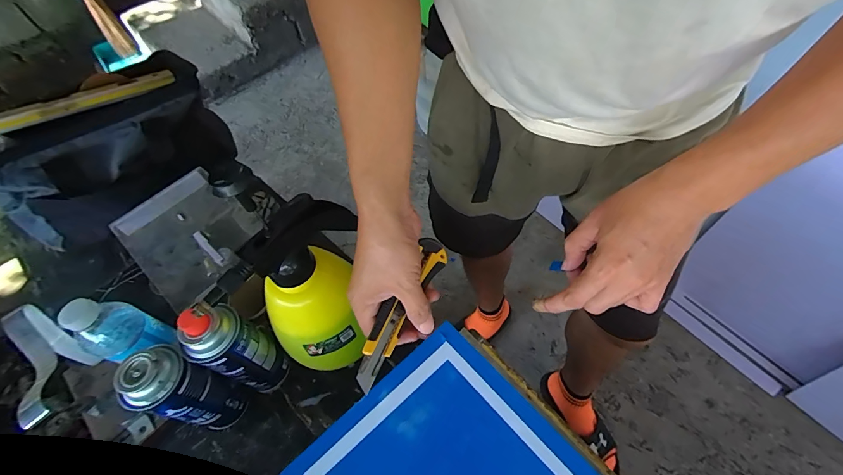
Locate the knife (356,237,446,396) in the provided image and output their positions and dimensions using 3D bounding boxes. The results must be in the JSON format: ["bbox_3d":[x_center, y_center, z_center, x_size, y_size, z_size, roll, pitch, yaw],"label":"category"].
[{"bbox_3d":[-0.021,0.070,0.378,0.027,0.020,0.161,23,64,18],"label":"knife"}]

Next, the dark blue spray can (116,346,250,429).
[{"bbox_3d":[-0.277,0.185,0.454,0.057,0.173,0.066,21,60,17],"label":"dark blue spray can"}]

